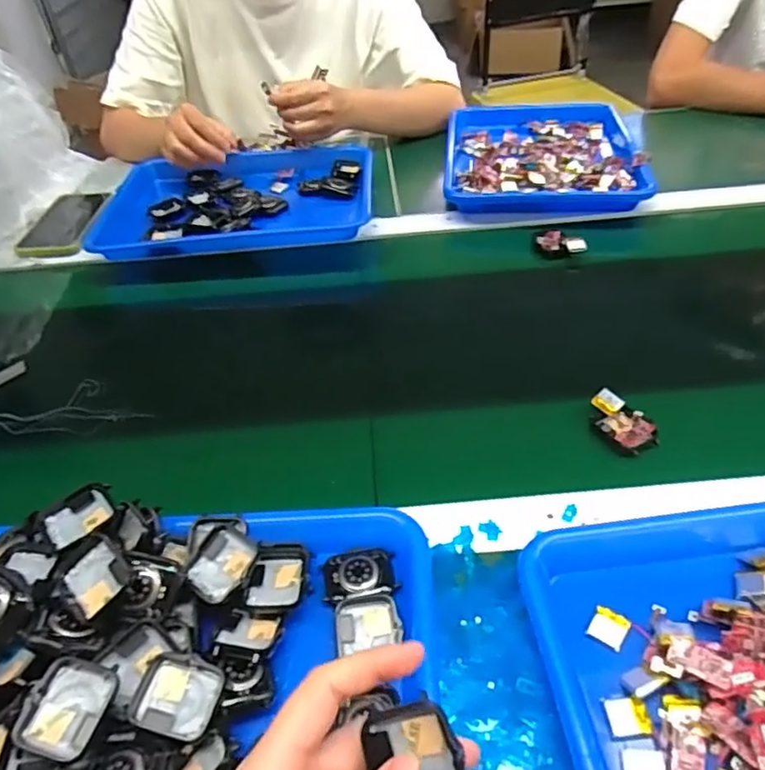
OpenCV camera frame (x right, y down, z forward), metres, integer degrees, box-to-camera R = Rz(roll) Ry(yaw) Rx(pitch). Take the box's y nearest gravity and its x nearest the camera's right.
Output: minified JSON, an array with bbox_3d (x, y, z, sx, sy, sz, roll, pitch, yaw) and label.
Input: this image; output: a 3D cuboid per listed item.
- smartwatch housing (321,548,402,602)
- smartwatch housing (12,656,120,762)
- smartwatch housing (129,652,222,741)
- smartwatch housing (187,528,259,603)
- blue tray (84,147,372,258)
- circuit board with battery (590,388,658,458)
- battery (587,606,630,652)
[{"bbox_3d":[-0.015,0.121,0.390,0.046,0.010,0.032,-8,43,-3],"label":"smartwatch housing"},{"bbox_3d":[-0.156,0.160,0.302,0.037,0.015,0.042,6,45,12],"label":"smartwatch housing"},{"bbox_3d":[-0.107,0.163,0.319,0.040,0.012,0.037,6,45,12],"label":"smartwatch housing"},{"bbox_3d":[-0.099,0.111,0.378,0.036,0.013,0.043,21,49,25],"label":"smartwatch housing"},{"bbox_3d":[-0.184,-0.244,0.788,0.337,0.034,0.249,-5,43,0],"label":"blue tray"},{"bbox_3d":[0.185,0.030,0.476,0.037,0.018,0.056,-20,45,-15],"label":"circuit board with battery"},{"bbox_3d":[0.133,0.142,0.357,0.020,0.004,0.022,23,51,27],"label":"battery"}]

